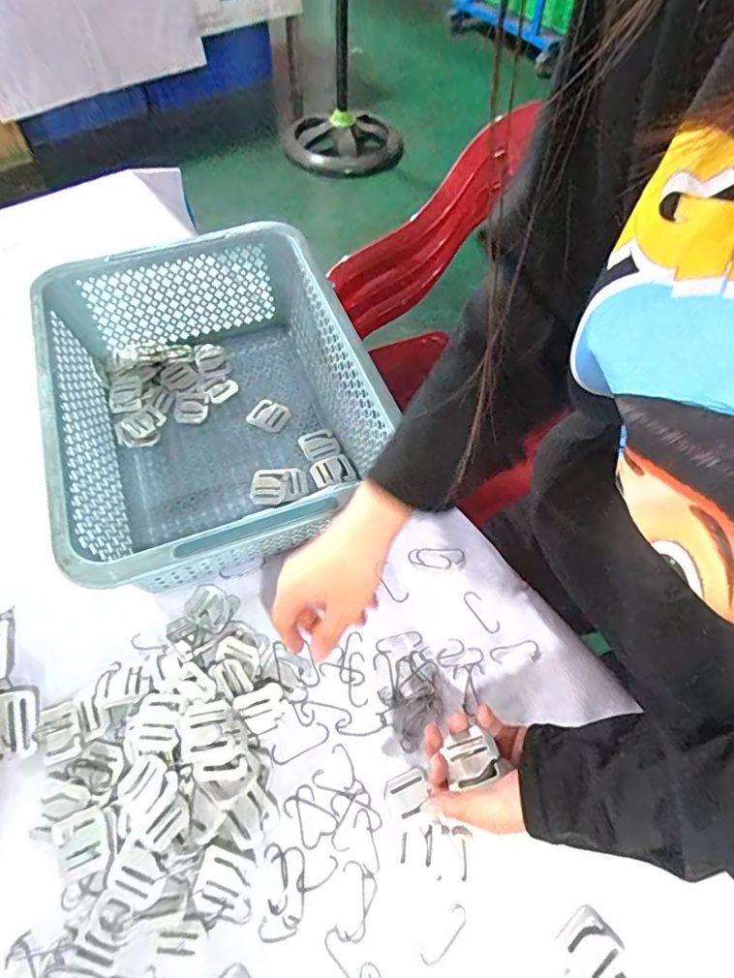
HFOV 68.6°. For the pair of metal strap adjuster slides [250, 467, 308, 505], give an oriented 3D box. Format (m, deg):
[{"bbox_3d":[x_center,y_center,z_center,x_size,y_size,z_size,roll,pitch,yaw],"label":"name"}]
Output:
[{"bbox_3d":[-0.093,-0.004,0.564,0.057,0.012,0.044,-11,60,-9],"label":"pair of metal strap adjuster slides"}]

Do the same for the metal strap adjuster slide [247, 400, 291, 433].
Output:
[{"bbox_3d":[-0.112,-0.083,0.612,0.044,0.005,0.040,21,60,10],"label":"metal strap adjuster slide"}]

